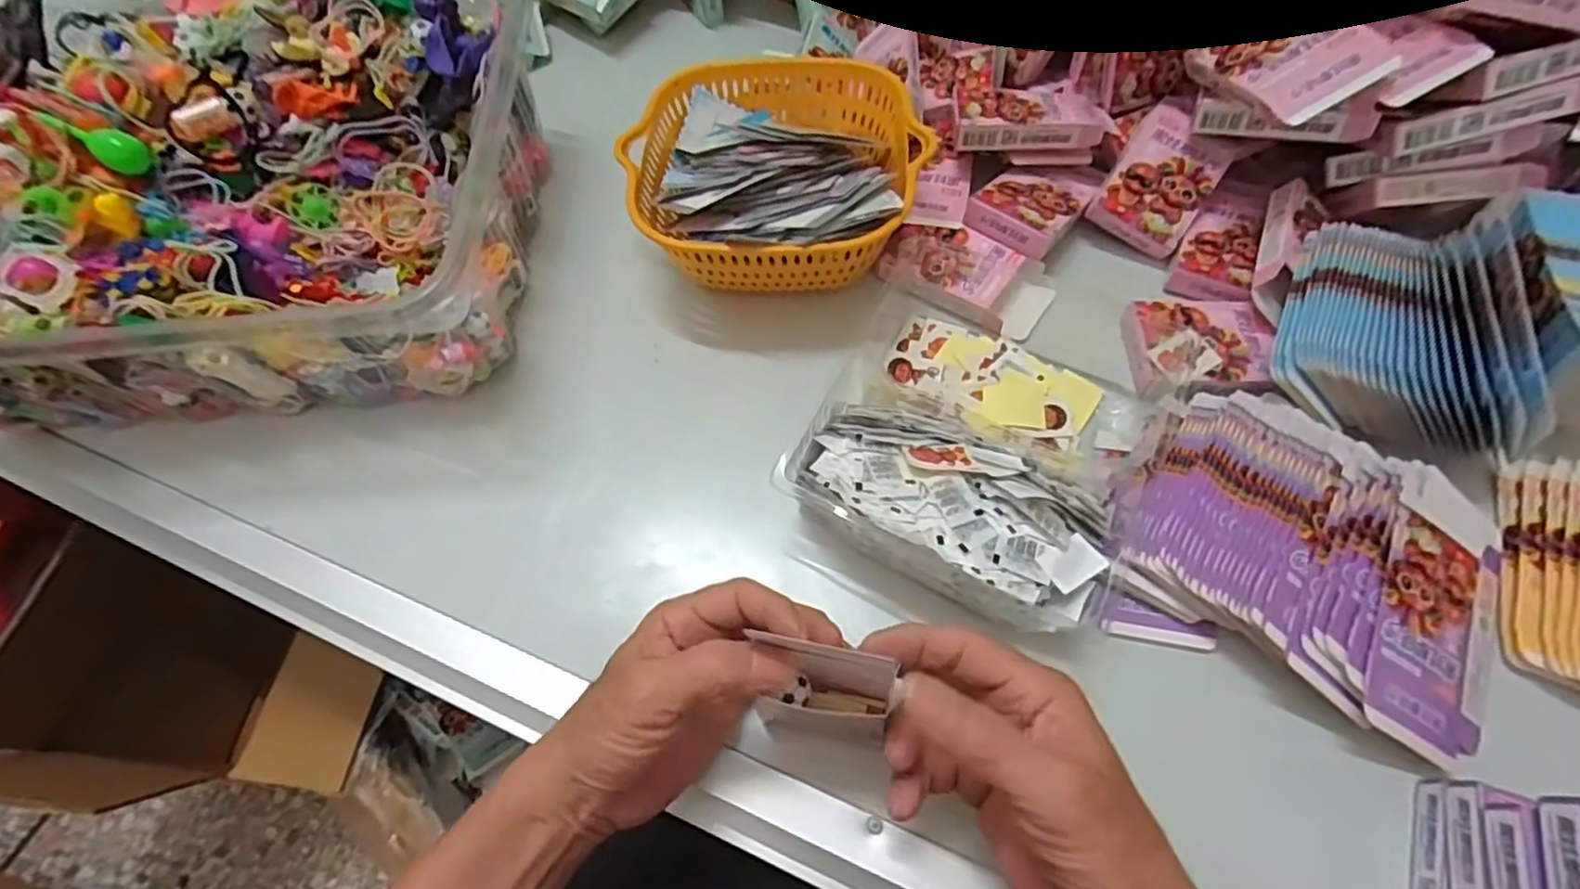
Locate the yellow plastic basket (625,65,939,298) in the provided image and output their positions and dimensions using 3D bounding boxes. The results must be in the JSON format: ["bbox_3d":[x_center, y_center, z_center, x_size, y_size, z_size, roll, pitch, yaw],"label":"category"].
[{"bbox_3d":[-0.008,-0.192,0.501,0.200,0.081,0.196,-2,61,3],"label":"yellow plastic basket"}]

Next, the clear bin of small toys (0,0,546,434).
[{"bbox_3d":[-0.406,-0.168,0.483,0.419,0.150,0.299,-8,61,0],"label":"clear bin of small toys"}]

